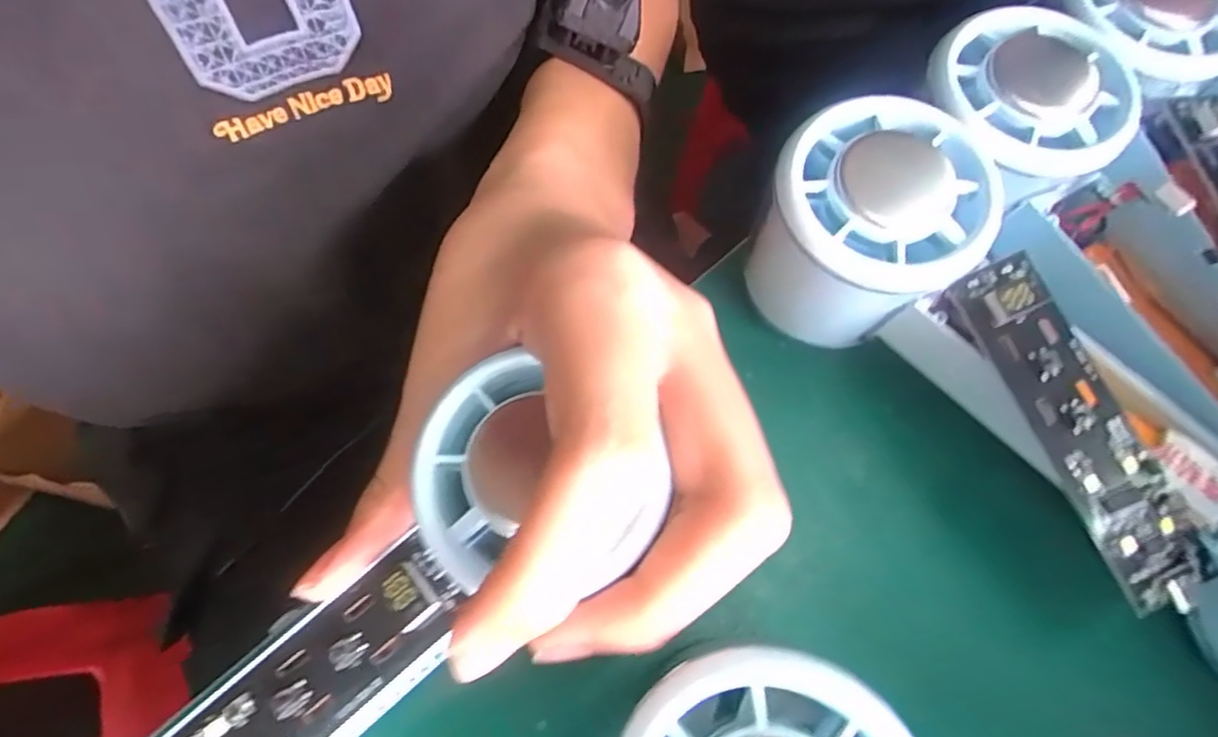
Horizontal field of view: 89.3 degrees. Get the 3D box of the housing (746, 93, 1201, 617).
[{"bbox_3d":[0.098,-0.007,0.176,0.053,0.051,0.141,-38,85,-15],"label":"housing"}]

